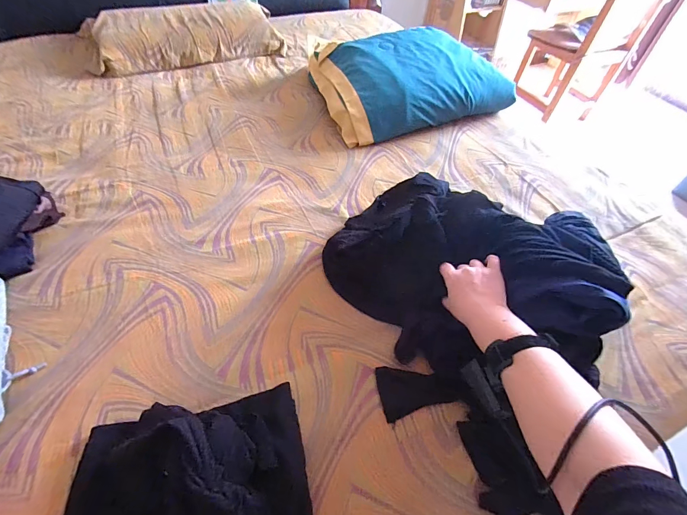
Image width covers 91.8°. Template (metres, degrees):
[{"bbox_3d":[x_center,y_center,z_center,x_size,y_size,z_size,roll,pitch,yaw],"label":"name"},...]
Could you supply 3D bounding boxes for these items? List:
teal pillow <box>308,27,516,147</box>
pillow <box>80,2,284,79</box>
[{"bbox_3d":[0.185,-0.593,1.095,0.536,0.147,0.483,-17,54,-16],"label":"teal pillow"},{"bbox_3d":[-0.635,-0.891,1.320,0.717,0.115,0.378,-18,55,-17],"label":"pillow"}]

